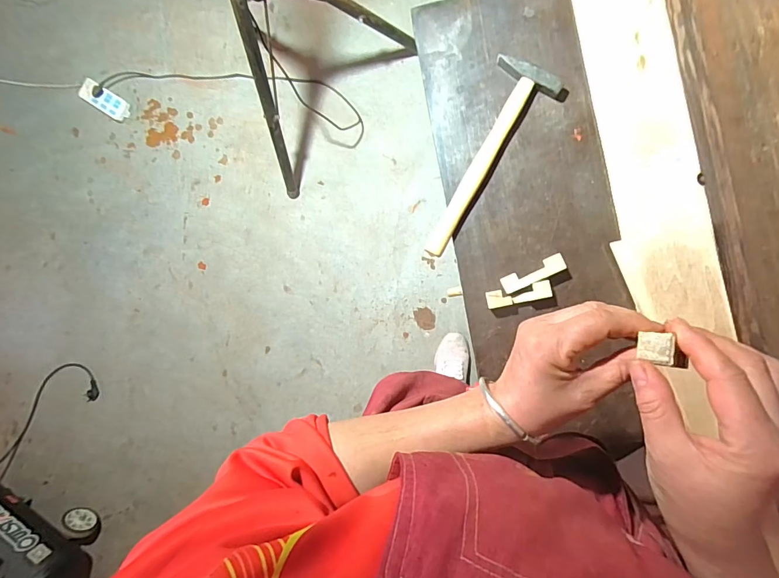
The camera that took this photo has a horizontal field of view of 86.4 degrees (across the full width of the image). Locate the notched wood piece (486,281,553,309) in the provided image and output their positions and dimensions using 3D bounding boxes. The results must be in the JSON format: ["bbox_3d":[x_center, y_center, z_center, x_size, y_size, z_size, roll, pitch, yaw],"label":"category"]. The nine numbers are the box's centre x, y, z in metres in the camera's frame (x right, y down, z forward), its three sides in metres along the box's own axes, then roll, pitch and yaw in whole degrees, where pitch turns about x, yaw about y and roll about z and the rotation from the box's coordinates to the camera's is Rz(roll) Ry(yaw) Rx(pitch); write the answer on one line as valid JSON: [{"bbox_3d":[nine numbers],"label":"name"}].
[{"bbox_3d":[0.170,0.008,0.547,0.080,0.021,0.022,-12,88,7],"label":"notched wood piece"}]

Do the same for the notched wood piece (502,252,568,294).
[{"bbox_3d":[0.187,-0.019,0.541,0.080,0.027,0.023,-25,87,6],"label":"notched wood piece"}]

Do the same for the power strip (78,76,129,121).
[{"bbox_3d":[-1.023,-0.677,1.492,0.188,0.039,0.080,33,94,6],"label":"power strip"}]

